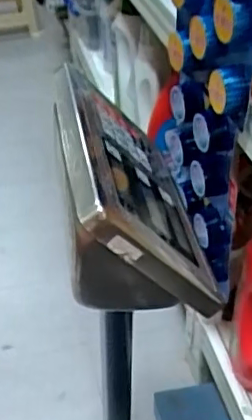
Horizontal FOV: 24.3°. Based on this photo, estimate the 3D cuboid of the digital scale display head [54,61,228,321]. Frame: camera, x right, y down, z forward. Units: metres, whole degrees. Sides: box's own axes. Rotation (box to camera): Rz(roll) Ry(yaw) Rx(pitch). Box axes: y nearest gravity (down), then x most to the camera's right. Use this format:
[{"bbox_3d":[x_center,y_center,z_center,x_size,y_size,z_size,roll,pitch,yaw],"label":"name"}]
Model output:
[{"bbox_3d":[-0.001,-0.023,0.505,0.110,0.115,0.232,-9,38,-8],"label":"digital scale display head"}]

